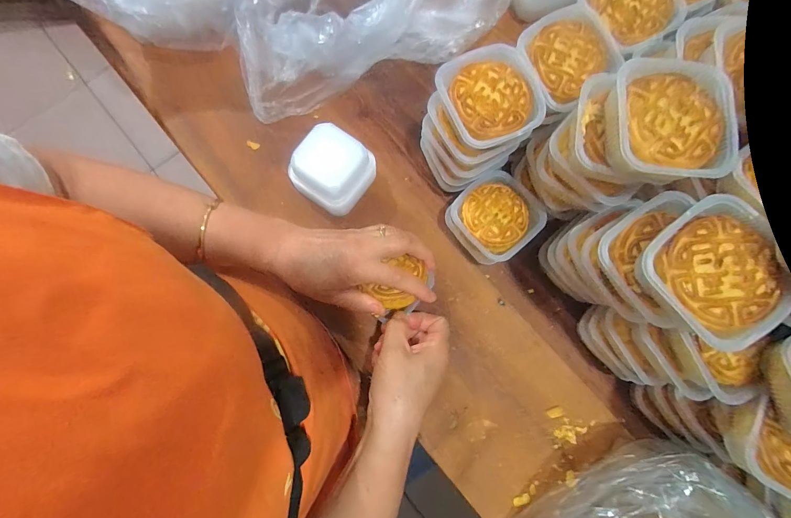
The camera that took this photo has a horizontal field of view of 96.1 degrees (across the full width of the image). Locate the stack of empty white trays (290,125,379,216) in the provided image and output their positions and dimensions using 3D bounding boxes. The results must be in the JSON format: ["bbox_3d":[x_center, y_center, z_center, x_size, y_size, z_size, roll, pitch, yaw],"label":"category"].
[{"bbox_3d":[-0.071,-0.098,0.401,0.079,0.063,0.075,33,80,6],"label":"stack of empty white trays"}]

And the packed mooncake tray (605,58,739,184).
[{"bbox_3d":[0.184,-0.088,0.241,0.076,0.027,0.082,4,79,0],"label":"packed mooncake tray"}]

